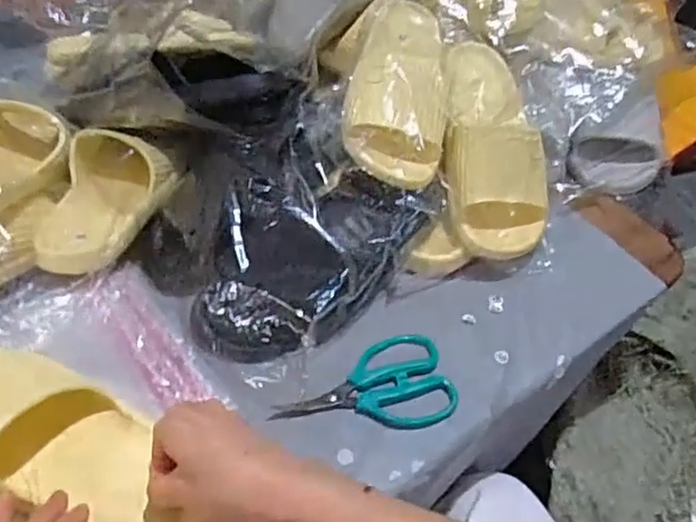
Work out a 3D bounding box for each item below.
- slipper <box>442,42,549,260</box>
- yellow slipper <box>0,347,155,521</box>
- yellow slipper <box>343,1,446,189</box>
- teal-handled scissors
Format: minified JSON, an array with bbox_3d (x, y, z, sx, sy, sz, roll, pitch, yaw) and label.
[{"bbox_3d":[0.142,-0.127,0.664,0.110,0.070,0.244,0,65,-2],"label":"slipper"},{"bbox_3d":[-0.214,0.126,0.477,0.249,0.063,0.101,18,49,14],"label":"yellow slipper"},{"bbox_3d":[0.051,-0.194,0.663,0.097,0.061,0.251,5,59,3],"label":"yellow slipper"},{"bbox_3d":[0.013,0.110,0.556,0.149,0.013,0.083,-13,49,-14],"label":"teal-handled scissors"}]

